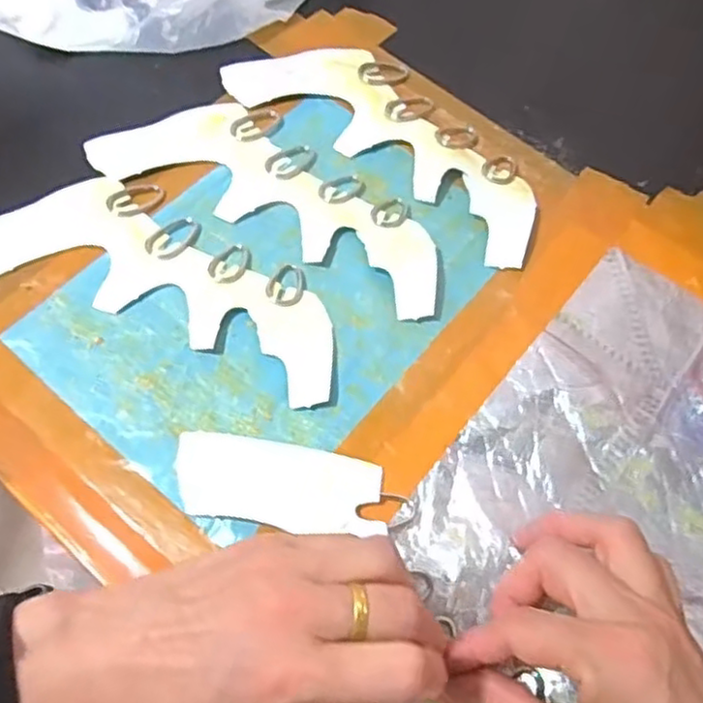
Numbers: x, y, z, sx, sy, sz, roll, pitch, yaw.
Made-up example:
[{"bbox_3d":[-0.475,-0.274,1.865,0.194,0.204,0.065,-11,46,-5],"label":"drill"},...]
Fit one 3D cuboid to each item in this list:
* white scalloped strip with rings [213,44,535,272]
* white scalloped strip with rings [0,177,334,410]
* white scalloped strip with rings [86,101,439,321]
[{"bbox_3d":[0.026,-0.133,0.424,0.217,0.006,0.084,40,68,17],"label":"white scalloped strip with rings"},{"bbox_3d":[-0.100,-0.044,0.373,0.213,0.004,0.080,22,64,9],"label":"white scalloped strip with rings"},{"bbox_3d":[-0.040,-0.093,0.400,0.218,0.006,0.085,30,66,13],"label":"white scalloped strip with rings"}]

